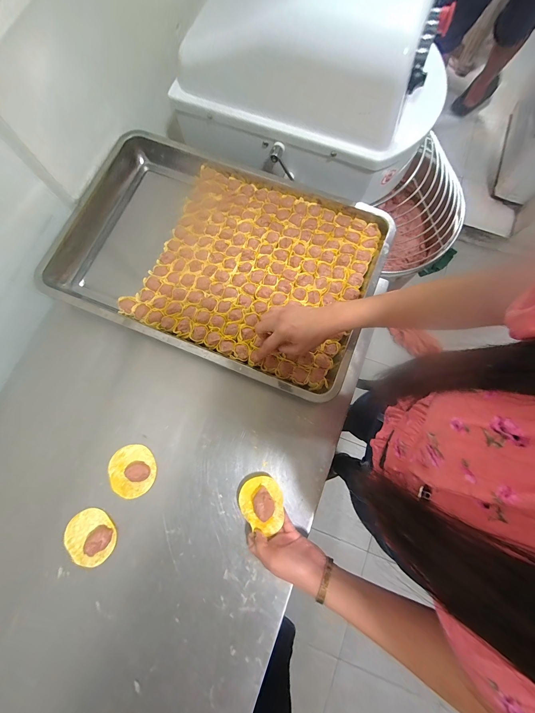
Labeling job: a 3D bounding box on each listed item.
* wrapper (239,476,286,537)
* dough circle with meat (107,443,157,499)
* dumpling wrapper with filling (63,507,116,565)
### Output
[{"bbox_3d":[-0.010,0.234,0.434,0.068,0.034,0.078,-8,76,-4],"label":"wrapper"},{"bbox_3d":[-0.232,0.194,0.464,0.075,0.031,0.083,-16,77,-6],"label":"dough circle with meat"},{"bbox_3d":[-0.293,0.295,0.444,0.074,0.024,0.083,-32,79,-9],"label":"dumpling wrapper with filling"}]

